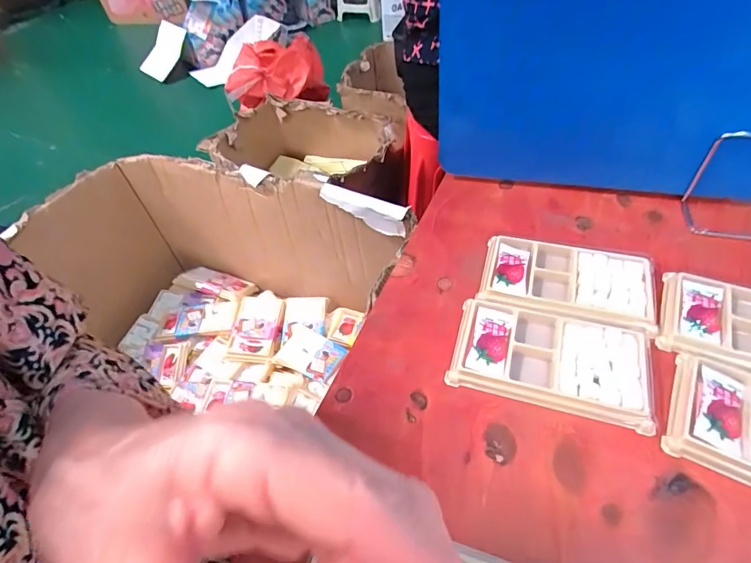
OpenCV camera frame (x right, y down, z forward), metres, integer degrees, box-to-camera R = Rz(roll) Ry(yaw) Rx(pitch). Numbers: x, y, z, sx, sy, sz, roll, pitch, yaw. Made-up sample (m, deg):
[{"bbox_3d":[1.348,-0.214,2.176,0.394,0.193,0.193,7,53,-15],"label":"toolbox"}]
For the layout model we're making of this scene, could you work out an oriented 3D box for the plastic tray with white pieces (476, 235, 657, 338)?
[{"bbox_3d":[0.161,-0.001,0.362,0.134,0.010,0.079,11,51,15],"label":"plastic tray with white pieces"}]

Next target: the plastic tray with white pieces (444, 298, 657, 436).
[{"bbox_3d":[0.130,0.057,0.321,0.136,0.011,0.076,11,51,16],"label":"plastic tray with white pieces"}]

